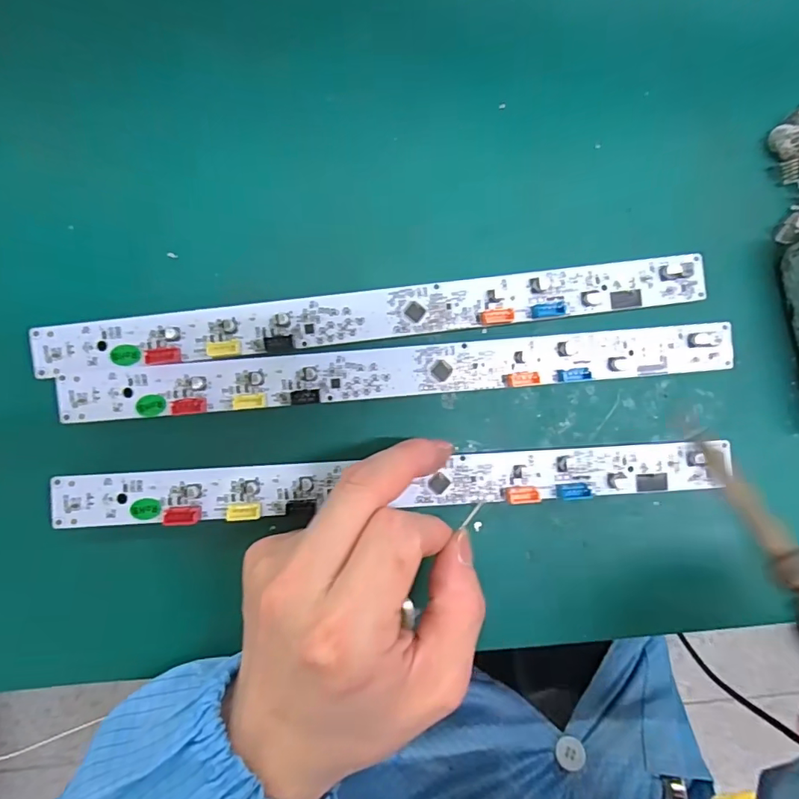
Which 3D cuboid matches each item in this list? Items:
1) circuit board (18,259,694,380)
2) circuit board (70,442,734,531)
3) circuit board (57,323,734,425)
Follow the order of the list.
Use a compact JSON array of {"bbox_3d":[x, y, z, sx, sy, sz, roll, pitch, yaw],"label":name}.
[{"bbox_3d":[-0.007,-0.037,0.213,0.284,0.006,0.021,-7,88,-4],"label":"circuit board"},{"bbox_3d":[0.000,0.038,0.212,0.280,0.009,0.026,-2,89,-4],"label":"circuit board"},{"bbox_3d":[0.004,-0.012,0.214,0.284,0.008,0.021,-5,88,-4],"label":"circuit board"}]

